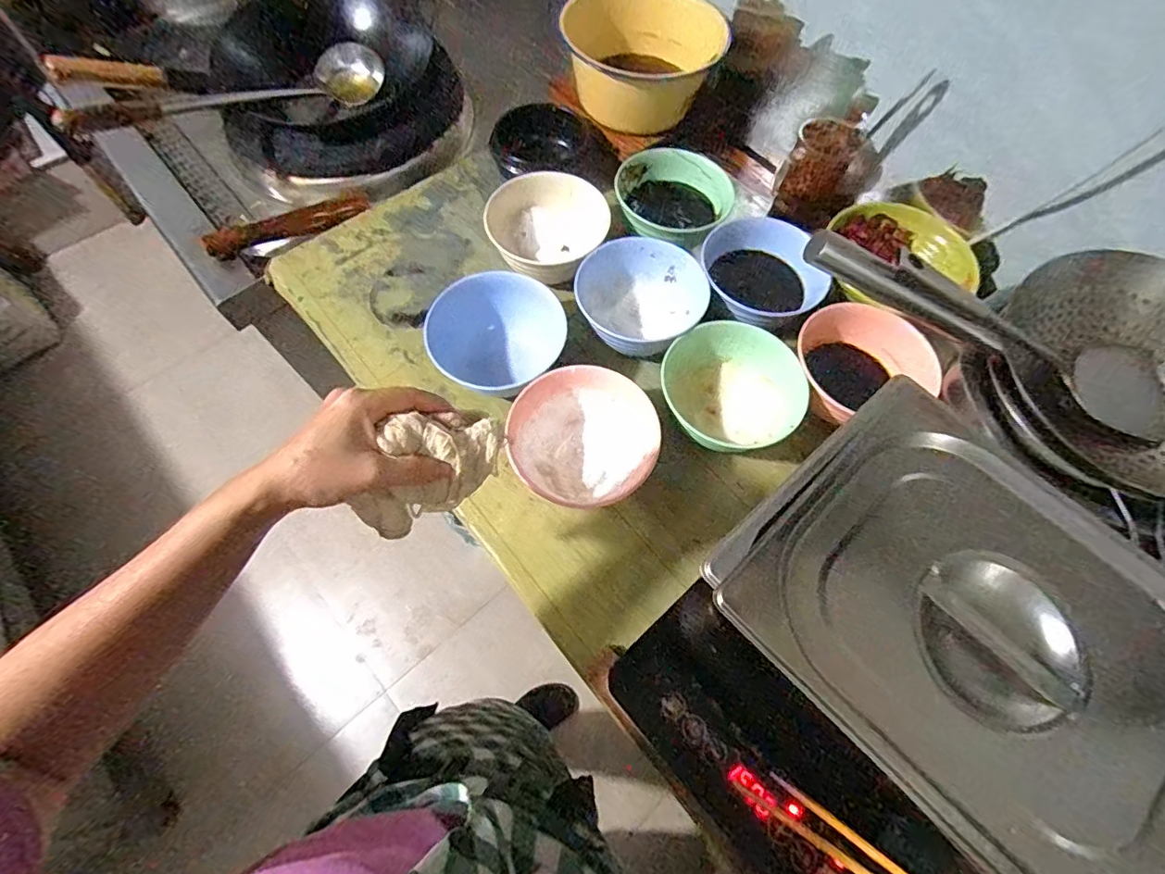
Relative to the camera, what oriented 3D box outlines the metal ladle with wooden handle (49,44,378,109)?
[{"bbox_3d":[-0.471,-0.507,0.730,0.058,0.075,0.416,40,47,15],"label":"metal ladle with wooden handle"}]

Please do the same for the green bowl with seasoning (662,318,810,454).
[{"bbox_3d":[0.180,-0.061,0.626,0.151,0.062,0.162,1,65,-2],"label":"green bowl with seasoning"}]

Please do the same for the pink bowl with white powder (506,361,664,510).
[{"bbox_3d":[0.001,0.009,0.608,0.160,0.092,0.156,1,65,-2],"label":"pink bowl with white powder"}]

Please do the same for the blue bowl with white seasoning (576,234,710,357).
[{"bbox_3d":[0.076,-0.179,0.684,0.158,0.086,0.145,1,65,-2],"label":"blue bowl with white seasoning"}]

